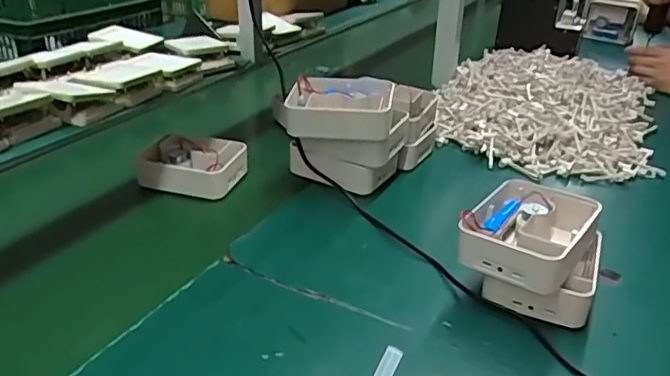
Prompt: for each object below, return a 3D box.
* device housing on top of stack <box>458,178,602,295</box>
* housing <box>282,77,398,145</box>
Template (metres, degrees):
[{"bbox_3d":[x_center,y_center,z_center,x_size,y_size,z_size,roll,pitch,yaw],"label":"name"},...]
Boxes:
[{"bbox_3d":[0.184,0.040,0.559,0.105,0.050,0.121,20,31,30],"label":"device housing on top of stack"},{"bbox_3d":[0.007,-0.101,0.732,0.133,0.049,0.101,6,27,7],"label":"housing"}]

